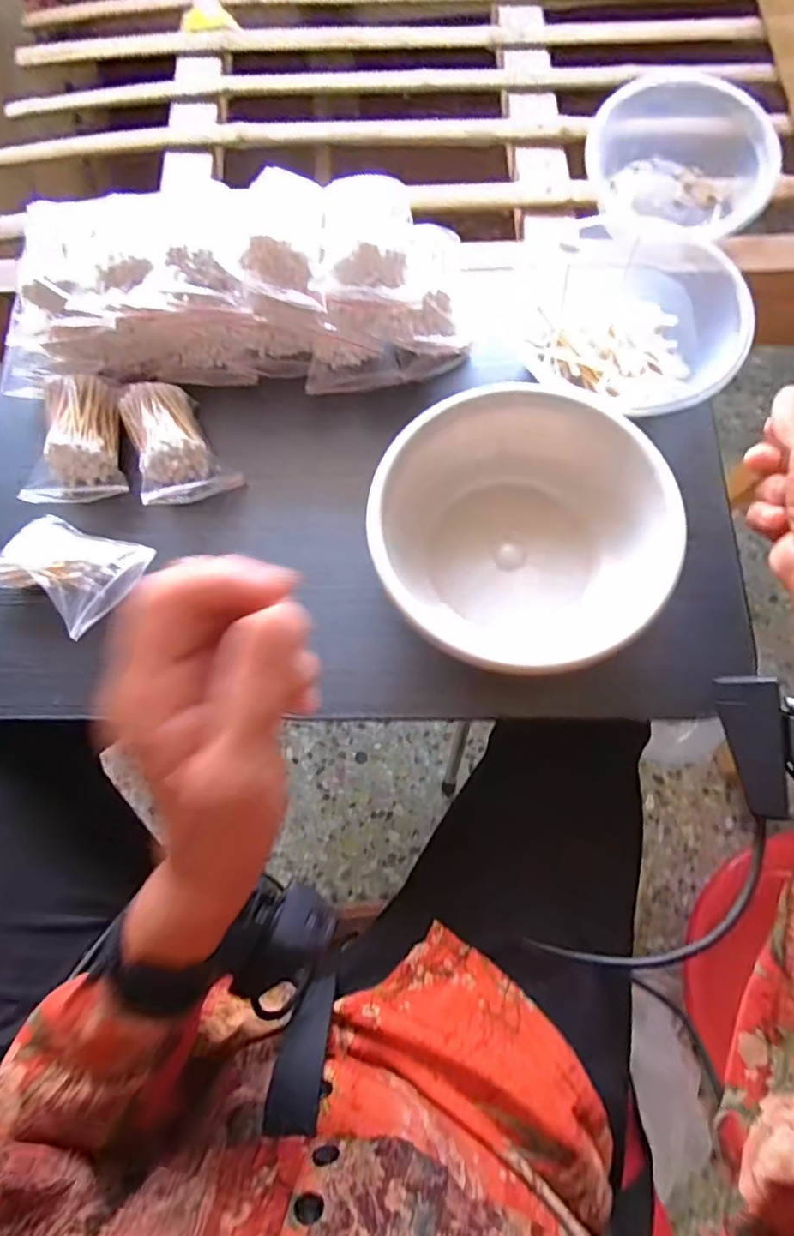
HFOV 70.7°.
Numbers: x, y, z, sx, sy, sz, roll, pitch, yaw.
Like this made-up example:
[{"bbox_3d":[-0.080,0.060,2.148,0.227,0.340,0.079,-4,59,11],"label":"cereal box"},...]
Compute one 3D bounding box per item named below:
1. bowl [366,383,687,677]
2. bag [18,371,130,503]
[{"bbox_3d":[0.084,-0.044,0.376,0.183,0.064,0.167,-1,74,2],"label":"bowl"},{"bbox_3d":[-0.250,-0.137,0.436,0.069,0.035,0.101,-5,74,1],"label":"bag"}]

